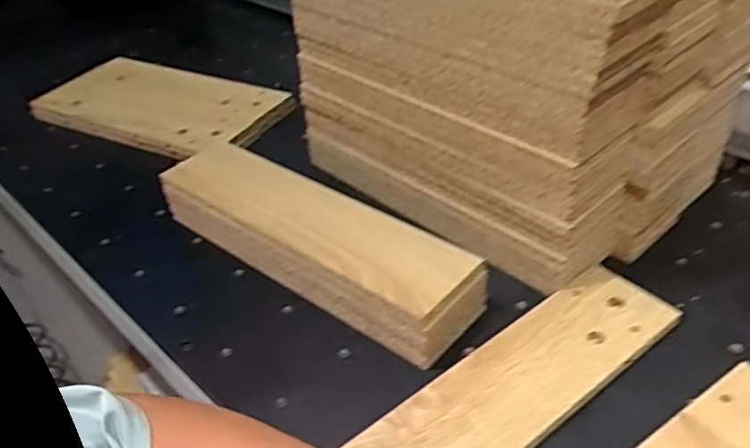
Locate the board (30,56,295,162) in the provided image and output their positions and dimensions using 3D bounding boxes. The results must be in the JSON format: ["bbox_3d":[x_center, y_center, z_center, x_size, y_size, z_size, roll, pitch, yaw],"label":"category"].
[{"bbox_3d":[-0.300,-0.169,0.929,0.325,0.025,0.176,18,46,21],"label":"board"}]

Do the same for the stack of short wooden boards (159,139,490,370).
[{"bbox_3d":[-0.066,0.013,0.659,0.353,0.071,0.095,23,48,32],"label":"stack of short wooden boards"}]

